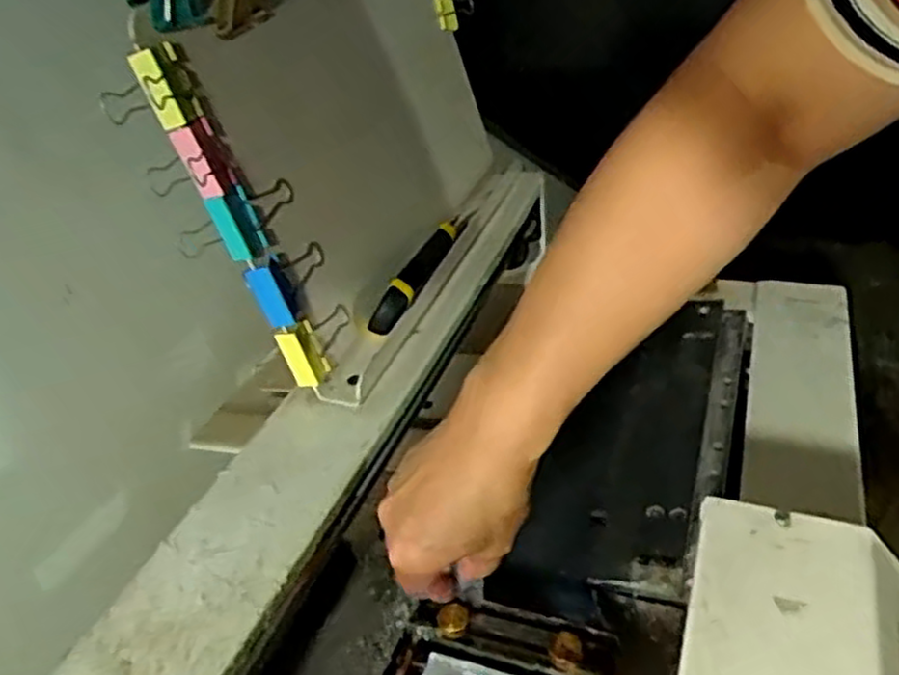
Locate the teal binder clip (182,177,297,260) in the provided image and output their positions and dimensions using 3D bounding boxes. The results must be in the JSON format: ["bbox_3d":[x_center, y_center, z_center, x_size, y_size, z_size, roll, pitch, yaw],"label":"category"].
[{"bbox_3d":[-0.128,-0.076,0.464,0.036,0.042,0.074,3,35,16],"label":"teal binder clip"}]

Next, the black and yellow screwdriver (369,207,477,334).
[{"bbox_3d":[-0.017,-0.064,0.597,0.021,0.030,0.180,6,36,20],"label":"black and yellow screwdriver"}]

